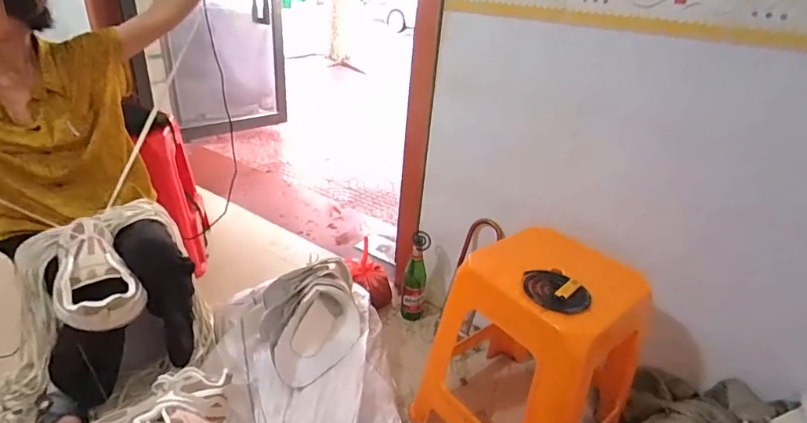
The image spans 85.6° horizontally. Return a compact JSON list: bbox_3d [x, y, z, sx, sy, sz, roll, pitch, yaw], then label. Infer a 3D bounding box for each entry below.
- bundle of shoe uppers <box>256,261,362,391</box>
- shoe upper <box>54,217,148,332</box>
[{"bbox_3d":[-0.240,0.279,1.148,0.246,0.161,0.314,-3,29,-14],"label":"bundle of shoe uppers"},{"bbox_3d":[-0.626,0.109,0.877,0.135,0.077,0.285,-17,54,-34],"label":"shoe upper"}]

